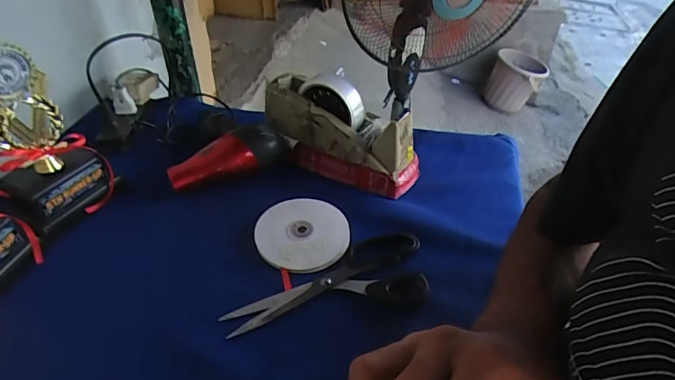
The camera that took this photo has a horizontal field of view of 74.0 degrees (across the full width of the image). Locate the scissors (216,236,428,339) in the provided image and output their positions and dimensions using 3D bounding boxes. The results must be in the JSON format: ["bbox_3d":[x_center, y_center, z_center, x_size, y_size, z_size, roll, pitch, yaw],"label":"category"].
[{"bbox_3d":[-0.008,0.097,0.468,0.214,0.012,0.085,-11,41,-12],"label":"scissors"}]

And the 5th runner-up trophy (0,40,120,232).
[{"bbox_3d":[-0.328,-0.056,0.490,0.062,0.183,0.116,28,47,30],"label":"5th runner-up trophy"}]

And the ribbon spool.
[{"bbox_3d":[-0.042,0.050,0.523,0.102,0.014,0.104,0,39,0],"label":"ribbon spool"}]

